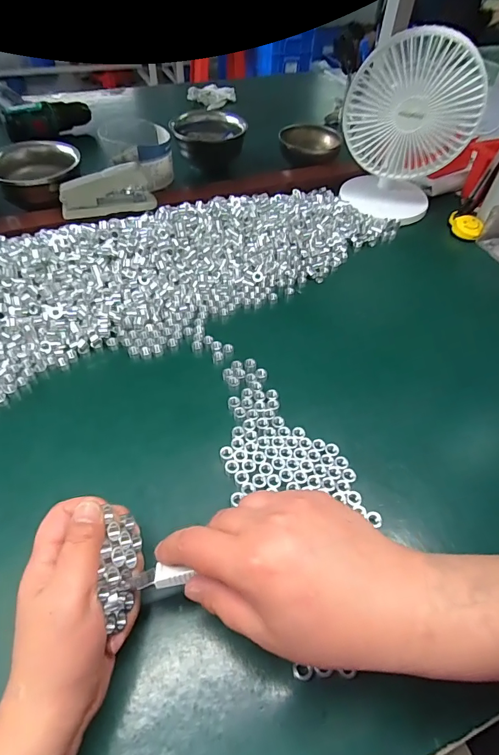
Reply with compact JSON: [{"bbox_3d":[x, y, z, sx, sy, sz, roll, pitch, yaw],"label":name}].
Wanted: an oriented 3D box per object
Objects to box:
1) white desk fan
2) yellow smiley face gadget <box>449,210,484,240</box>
[{"bbox_3d":[0.222,-0.343,0.552,0.158,0.203,0.107,31,56,20],"label":"white desk fan"},{"bbox_3d":[0.316,-0.222,0.588,0.048,0.018,0.042,25,54,16],"label":"yellow smiley face gadget"}]

